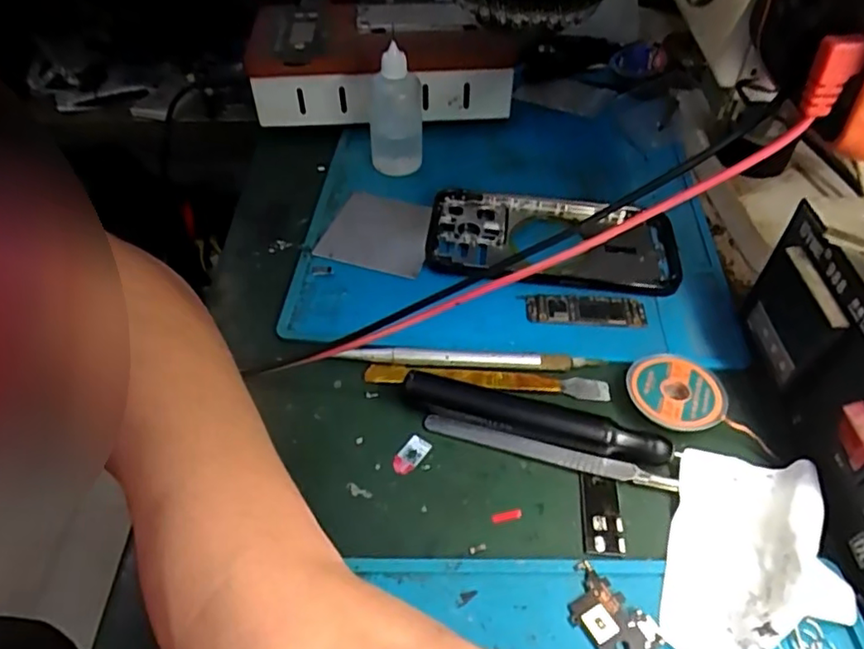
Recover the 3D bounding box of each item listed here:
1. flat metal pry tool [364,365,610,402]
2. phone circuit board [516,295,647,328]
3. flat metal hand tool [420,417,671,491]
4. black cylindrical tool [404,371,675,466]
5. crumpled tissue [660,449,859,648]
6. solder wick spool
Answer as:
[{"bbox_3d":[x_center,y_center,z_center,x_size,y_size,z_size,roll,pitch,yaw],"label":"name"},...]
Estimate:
[{"bbox_3d":[0.027,0.026,0.303,0.120,0.004,0.012,3,47,4],"label":"flat metal pry tool"},{"bbox_3d":[0.083,-0.008,0.331,0.065,0.004,0.019,5,47,5],"label":"phone circuit board"},{"bbox_3d":[0.052,0.059,0.276,0.113,0.005,0.008,12,48,11],"label":"flat metal hand tool"},{"bbox_3d":[0.047,0.043,0.281,0.120,0.014,0.016,11,48,11],"label":"black cylindrical tool"},{"bbox_3d":[0.128,0.088,0.236,0.062,0.019,0.086,15,49,14],"label":"crumpled tissue"},{"bbox_3d":[0.117,0.032,0.292,0.044,0.008,0.042,0,47,0],"label":"solder wick spool"}]

